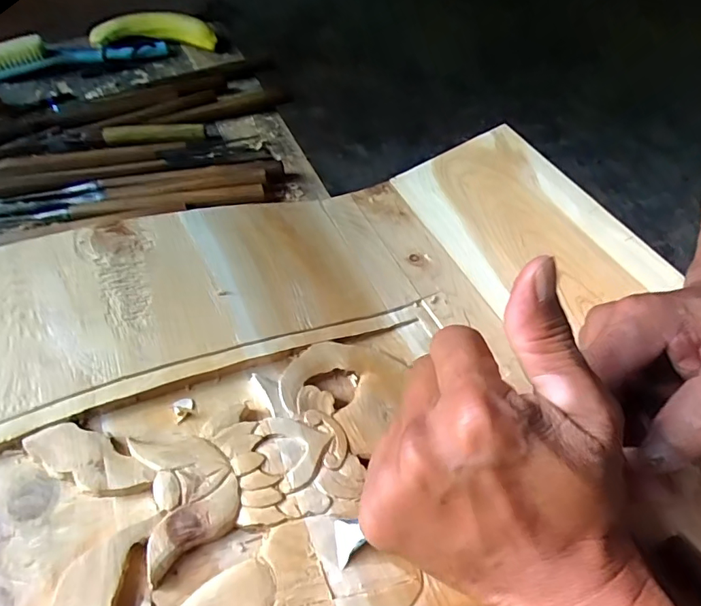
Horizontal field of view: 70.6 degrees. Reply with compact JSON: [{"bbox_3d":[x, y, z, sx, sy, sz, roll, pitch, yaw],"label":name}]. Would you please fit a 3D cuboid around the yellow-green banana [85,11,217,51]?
[{"bbox_3d":[-0.257,-0.356,0.648,0.152,0.034,0.038,-6,50,-8],"label":"yellow-green banana"}]

